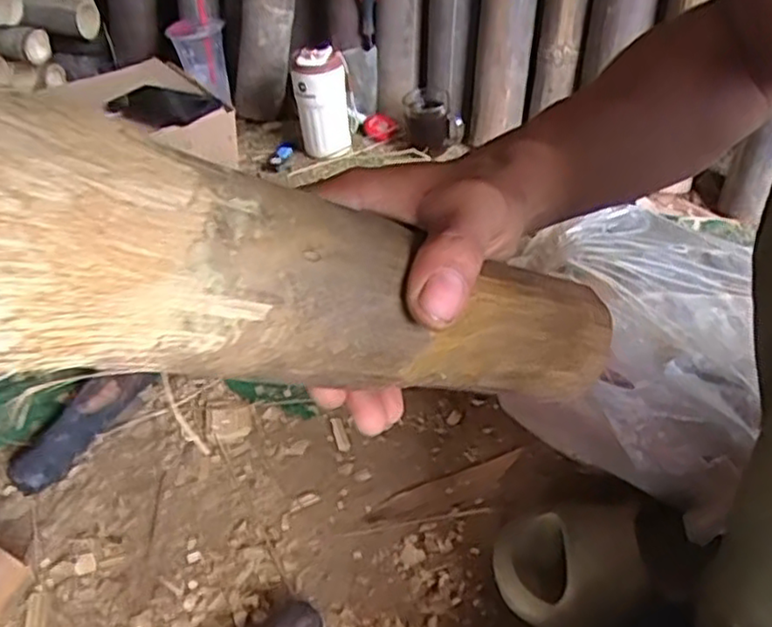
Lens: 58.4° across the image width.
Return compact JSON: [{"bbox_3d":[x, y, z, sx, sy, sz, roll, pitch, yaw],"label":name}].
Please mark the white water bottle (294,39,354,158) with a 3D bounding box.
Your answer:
[{"bbox_3d":[-0.093,-0.303,1.021,0.079,0.163,0.064,-4,43,-3],"label":"white water bottle"}]

